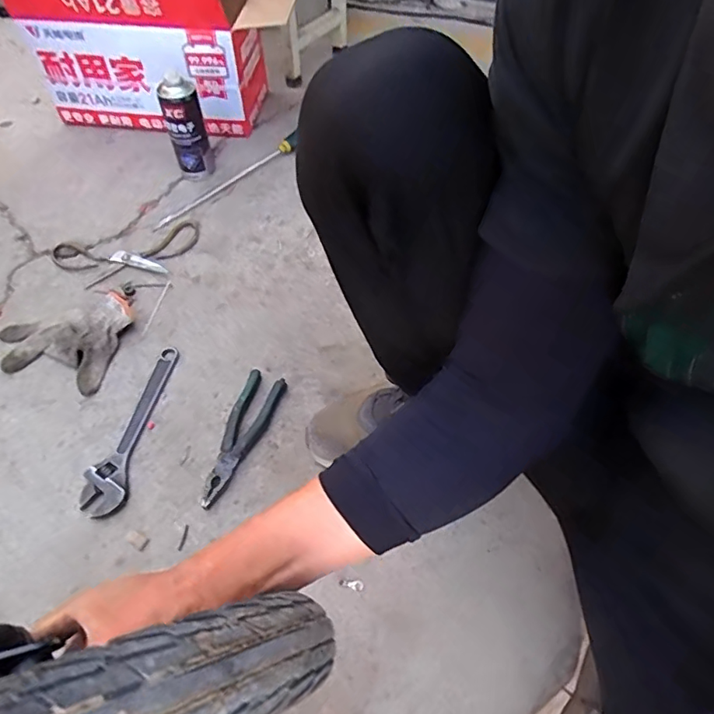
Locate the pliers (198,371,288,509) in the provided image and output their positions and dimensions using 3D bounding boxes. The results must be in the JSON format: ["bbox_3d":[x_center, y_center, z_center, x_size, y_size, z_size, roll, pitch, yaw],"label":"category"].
[{"bbox_3d":[-0.147,0.102,0.680,0.051,0.020,0.184,15,54,8],"label":"pliers"}]

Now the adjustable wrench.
[{"bbox_3d":[-0.297,0.088,0.698,0.054,0.019,0.243,6,53,2],"label":"adjustable wrench"}]

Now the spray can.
[{"bbox_3d":[-0.297,-0.396,0.935,0.066,0.173,0.060,-15,57,-12],"label":"spray can"}]

